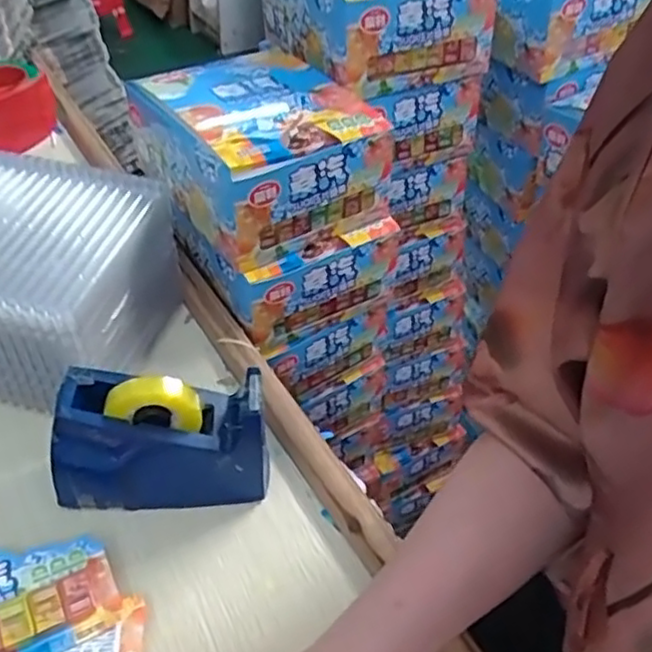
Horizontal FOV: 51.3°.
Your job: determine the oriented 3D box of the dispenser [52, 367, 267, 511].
[{"bbox_3d":[-0.107,0.072,0.444,0.132,0.094,0.051,2,41,-5],"label":"dispenser"}]

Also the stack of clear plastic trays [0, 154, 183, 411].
[{"bbox_3d":[-0.239,-0.033,0.520,0.206,0.128,0.158,15,42,9],"label":"stack of clear plastic trays"}]

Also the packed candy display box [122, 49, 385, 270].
[{"bbox_3d":[-0.060,-0.156,0.595,0.152,0.097,0.186,-23,49,-26],"label":"packed candy display box"}]

